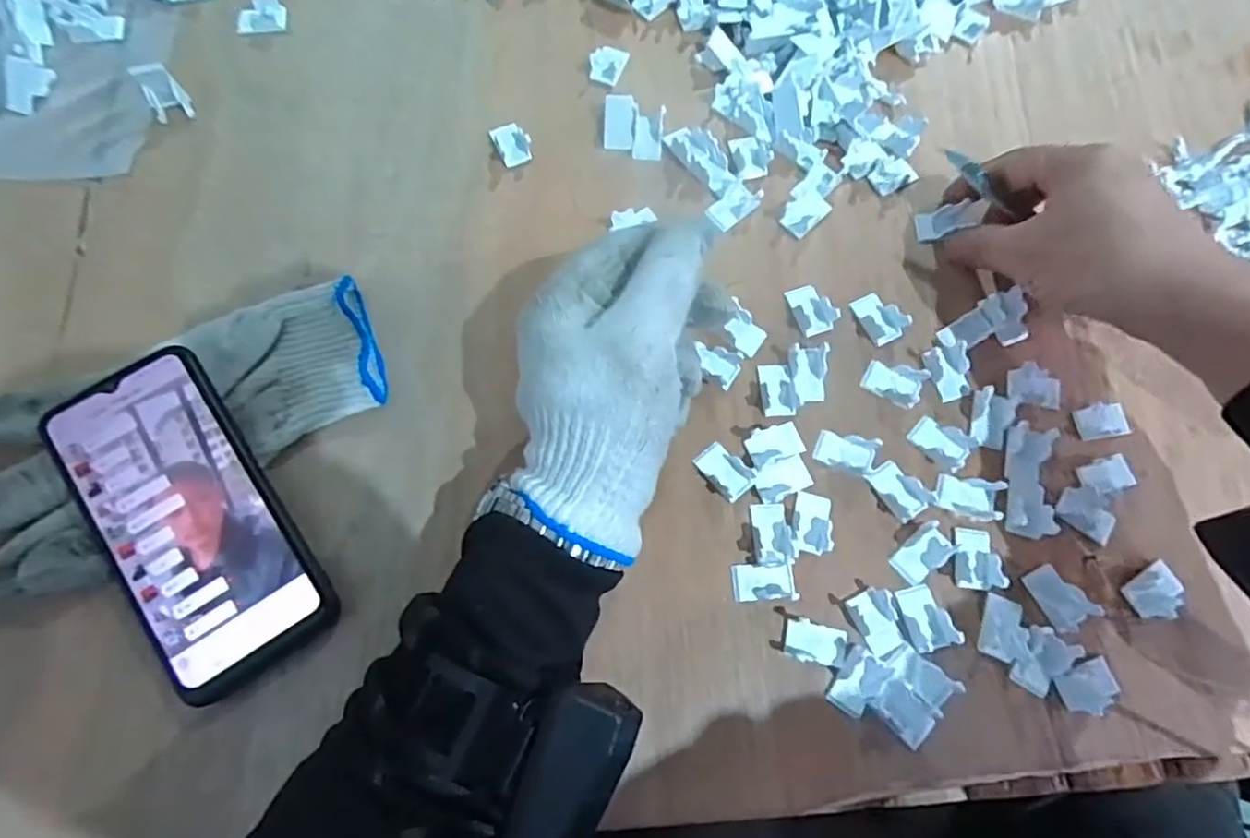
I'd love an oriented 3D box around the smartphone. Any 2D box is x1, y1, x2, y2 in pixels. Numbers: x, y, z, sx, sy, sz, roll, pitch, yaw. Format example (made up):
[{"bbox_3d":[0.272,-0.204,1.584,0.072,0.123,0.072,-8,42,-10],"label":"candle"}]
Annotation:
[{"bbox_3d":[-0.210,0.045,0.303,0.075,0.009,0.166,-33,80,-13],"label":"smartphone"}]

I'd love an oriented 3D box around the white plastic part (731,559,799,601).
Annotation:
[{"bbox_3d":[0.070,0.080,0.312,0.031,0.013,0.018,-2,73,-2],"label":"white plastic part"}]

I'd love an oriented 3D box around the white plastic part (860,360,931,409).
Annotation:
[{"bbox_3d":[0.149,-0.022,0.347,0.031,0.010,0.023,29,75,7],"label":"white plastic part"}]

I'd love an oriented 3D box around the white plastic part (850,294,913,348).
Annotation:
[{"bbox_3d":[0.144,-0.059,0.357,0.022,0.013,0.031,-30,76,-10],"label":"white plastic part"}]

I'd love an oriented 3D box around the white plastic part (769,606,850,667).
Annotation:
[{"bbox_3d":[0.090,0.108,0.309,0.036,0.004,0.020,20,74,4],"label":"white plastic part"}]

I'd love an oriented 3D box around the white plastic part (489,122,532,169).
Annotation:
[{"bbox_3d":[-0.069,-0.169,0.386,0.021,0.004,0.030,-26,76,-9],"label":"white plastic part"}]

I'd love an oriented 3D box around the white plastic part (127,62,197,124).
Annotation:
[{"bbox_3d":[-0.278,-0.196,0.380,0.021,0.031,0.014,-19,75,-7],"label":"white plastic part"}]

